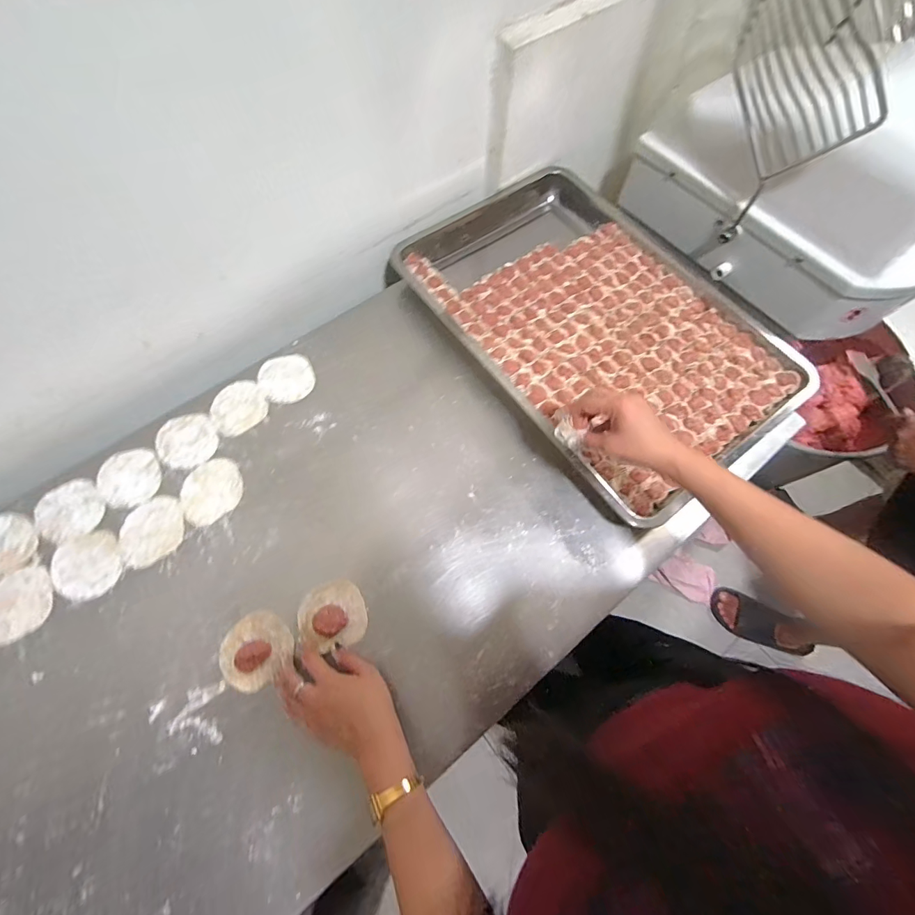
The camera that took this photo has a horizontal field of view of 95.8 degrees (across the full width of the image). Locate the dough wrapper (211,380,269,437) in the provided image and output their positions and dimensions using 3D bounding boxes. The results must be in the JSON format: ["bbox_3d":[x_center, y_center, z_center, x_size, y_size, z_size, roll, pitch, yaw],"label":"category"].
[{"bbox_3d":[-0.328,-0.076,0.619,0.079,0.004,0.081,1,69,-2],"label":"dough wrapper"}]

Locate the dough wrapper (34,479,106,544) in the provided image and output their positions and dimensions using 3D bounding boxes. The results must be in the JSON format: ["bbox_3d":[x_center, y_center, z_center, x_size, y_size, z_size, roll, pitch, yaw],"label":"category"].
[{"bbox_3d":[-0.521,0.067,0.556,0.083,0.005,0.085,1,69,-2],"label":"dough wrapper"}]

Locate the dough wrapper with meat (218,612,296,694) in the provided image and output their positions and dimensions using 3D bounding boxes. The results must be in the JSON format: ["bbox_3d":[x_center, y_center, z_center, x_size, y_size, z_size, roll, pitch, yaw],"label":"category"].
[{"bbox_3d":[-0.242,0.229,0.494,0.078,0.008,0.080,1,69,-2],"label":"dough wrapper with meat"}]

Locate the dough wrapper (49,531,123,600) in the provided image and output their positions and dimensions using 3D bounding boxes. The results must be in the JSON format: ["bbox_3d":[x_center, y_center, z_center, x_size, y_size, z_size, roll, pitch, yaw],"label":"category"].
[{"bbox_3d":[-0.475,0.139,0.530,0.083,0.004,0.085,1,69,-2],"label":"dough wrapper"}]

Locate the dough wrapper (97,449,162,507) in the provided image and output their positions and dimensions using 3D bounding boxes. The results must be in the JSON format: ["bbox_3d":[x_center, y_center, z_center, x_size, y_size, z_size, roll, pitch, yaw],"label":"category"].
[{"bbox_3d":[-0.454,0.027,0.571,0.075,0.006,0.084,-30,73,-13],"label":"dough wrapper"}]

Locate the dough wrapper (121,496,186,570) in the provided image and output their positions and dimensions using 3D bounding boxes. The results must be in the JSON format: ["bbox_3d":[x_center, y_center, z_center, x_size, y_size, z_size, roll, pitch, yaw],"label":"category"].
[{"bbox_3d":[-0.406,0.097,0.549,0.077,0.006,0.090,-15,70,-8],"label":"dough wrapper"}]

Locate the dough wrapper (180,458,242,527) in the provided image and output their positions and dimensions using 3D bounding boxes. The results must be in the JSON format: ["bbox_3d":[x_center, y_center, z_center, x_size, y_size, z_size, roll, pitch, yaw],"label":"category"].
[{"bbox_3d":[-0.339,0.045,0.568,0.077,0.004,0.092,13,69,2],"label":"dough wrapper"}]

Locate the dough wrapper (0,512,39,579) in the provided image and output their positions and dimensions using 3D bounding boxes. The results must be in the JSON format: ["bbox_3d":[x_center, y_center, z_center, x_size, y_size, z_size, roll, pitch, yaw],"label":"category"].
[{"bbox_3d":[-0.594,0.114,0.538,0.079,0.008,0.081,1,69,-2],"label":"dough wrapper"}]

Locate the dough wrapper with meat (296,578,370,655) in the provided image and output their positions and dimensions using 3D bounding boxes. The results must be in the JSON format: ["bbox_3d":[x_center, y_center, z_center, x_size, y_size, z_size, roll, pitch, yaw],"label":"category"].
[{"bbox_3d":[-0.155,0.192,0.505,0.079,0.021,0.076,-14,70,-8],"label":"dough wrapper with meat"}]

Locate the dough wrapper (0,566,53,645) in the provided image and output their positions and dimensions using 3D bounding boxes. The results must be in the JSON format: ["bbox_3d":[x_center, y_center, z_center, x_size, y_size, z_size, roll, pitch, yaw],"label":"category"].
[{"bbox_3d":[-0.545,0.182,0.510,0.081,0.005,0.082,1,69,-2],"label":"dough wrapper"}]

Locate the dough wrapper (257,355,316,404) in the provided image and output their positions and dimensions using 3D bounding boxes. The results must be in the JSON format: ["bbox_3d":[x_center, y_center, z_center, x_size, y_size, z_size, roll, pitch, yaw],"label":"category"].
[{"bbox_3d":[-0.263,-0.122,0.637,0.079,0.004,0.084,1,69,-2],"label":"dough wrapper"}]

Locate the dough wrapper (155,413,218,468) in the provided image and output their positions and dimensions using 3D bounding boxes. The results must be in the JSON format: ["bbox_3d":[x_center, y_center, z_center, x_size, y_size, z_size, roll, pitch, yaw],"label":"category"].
[{"bbox_3d":[-0.389,-0.025,0.595,0.078,0.004,0.084,3,68,-8],"label":"dough wrapper"}]

